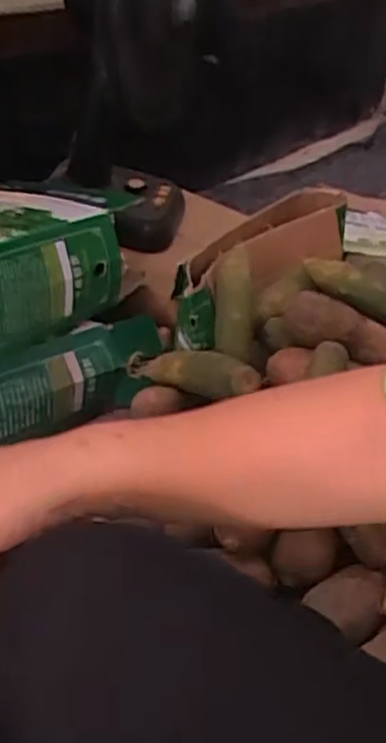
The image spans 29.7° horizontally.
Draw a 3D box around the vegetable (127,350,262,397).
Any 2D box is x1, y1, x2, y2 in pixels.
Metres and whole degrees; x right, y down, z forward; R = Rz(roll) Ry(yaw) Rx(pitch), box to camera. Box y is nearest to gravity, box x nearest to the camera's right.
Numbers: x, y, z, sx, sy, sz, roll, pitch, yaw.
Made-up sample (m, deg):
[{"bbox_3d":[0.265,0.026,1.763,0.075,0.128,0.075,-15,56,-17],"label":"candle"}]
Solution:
[{"bbox_3d":[-0.002,0.002,0.937,0.040,0.054,0.209,-28,22,-37],"label":"vegetable"}]

